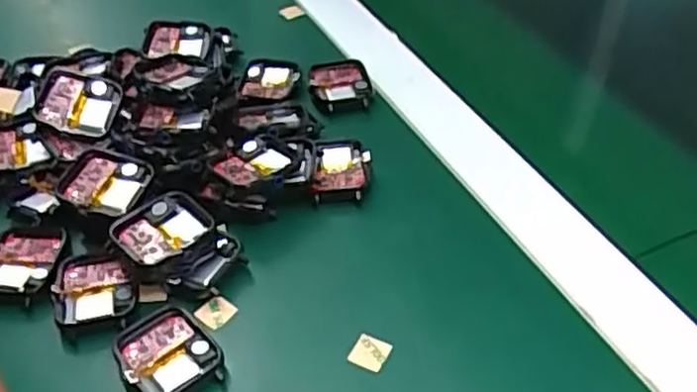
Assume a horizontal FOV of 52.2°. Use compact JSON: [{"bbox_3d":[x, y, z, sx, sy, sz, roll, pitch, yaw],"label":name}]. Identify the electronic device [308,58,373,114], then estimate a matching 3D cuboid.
[{"bbox_3d":[-0.005,-0.071,0.452,0.039,0.012,0.041,-5,43,-4],"label":"electronic device"}]

